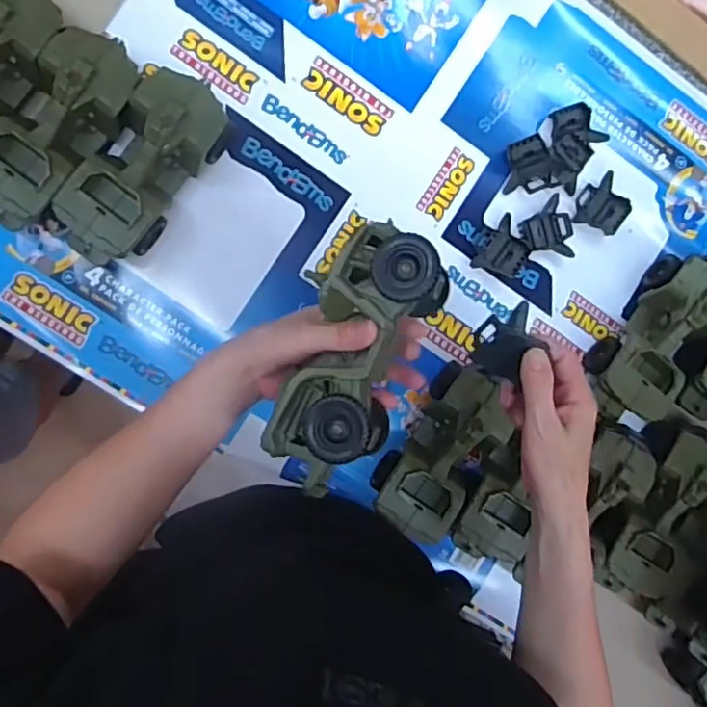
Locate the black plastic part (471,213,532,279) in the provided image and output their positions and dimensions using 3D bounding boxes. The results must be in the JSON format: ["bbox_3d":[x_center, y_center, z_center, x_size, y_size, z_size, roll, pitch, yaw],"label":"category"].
[{"bbox_3d":[0.161,-0.115,0.657,0.057,0.012,0.059,17,91,-8],"label":"black plastic part"}]

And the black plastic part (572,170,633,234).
[{"bbox_3d":[0.277,-0.164,0.670,0.056,0.015,0.057,20,90,-8],"label":"black plastic part"}]

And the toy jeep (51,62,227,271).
[{"bbox_3d":[-0.198,-0.170,0.573,0.083,0.077,0.188,34,88,-8],"label":"toy jeep"}]

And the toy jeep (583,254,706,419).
[{"bbox_3d":[0.326,-0.015,0.653,0.086,0.075,0.172,38,88,-8],"label":"toy jeep"}]

